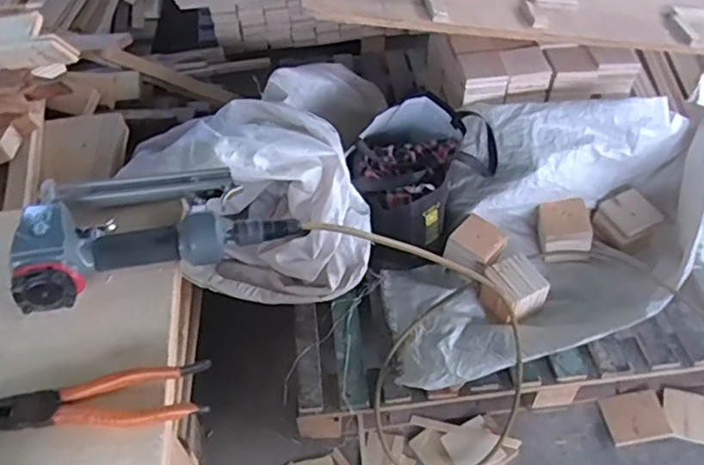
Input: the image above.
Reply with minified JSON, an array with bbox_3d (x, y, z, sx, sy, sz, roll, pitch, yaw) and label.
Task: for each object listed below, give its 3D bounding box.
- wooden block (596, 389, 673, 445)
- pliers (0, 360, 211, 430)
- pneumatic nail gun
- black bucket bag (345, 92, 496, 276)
[{"bbox_3d":[0.548,0.355,1.148,0.114,0.015,0.090,-8,50,-6],"label":"wooden block"},{"bbox_3d":[-0.226,0.147,0.517,0.196,0.014,0.050,-5,50,-4],"label":"pliers"},{"bbox_3d":[-0.205,-0.020,0.634,0.271,0.066,0.156,-15,51,-12],"label":"pneumatic nail gun"},{"bbox_3d":[0.119,-0.095,1.238,0.251,0.213,0.333,31,57,24],"label":"black bucket bag"}]

